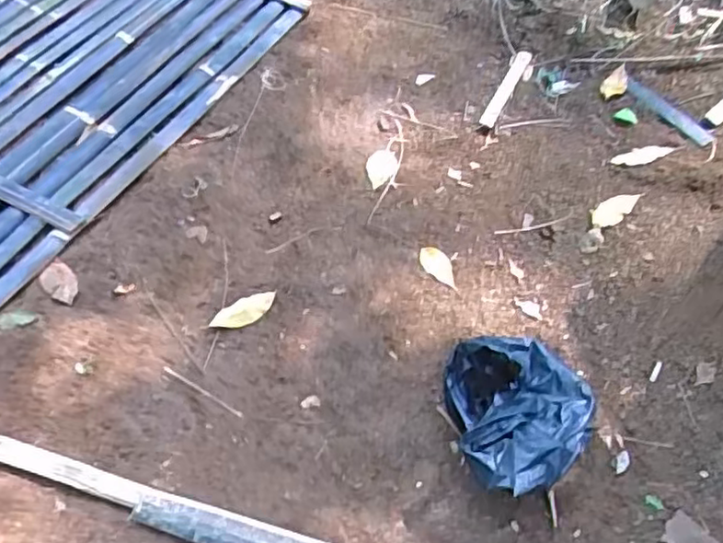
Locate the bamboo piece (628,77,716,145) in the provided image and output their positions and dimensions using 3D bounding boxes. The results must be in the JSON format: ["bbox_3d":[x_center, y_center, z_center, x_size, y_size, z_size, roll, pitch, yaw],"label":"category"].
[{"bbox_3d":[0.554,-0.292,1.215,0.035,0.004,0.210,-26,51,-7],"label":"bamboo piece"}]

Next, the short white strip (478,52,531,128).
[{"bbox_3d":[0.277,-0.353,1.274,0.027,0.015,0.232,24,57,12],"label":"short white strip"}]

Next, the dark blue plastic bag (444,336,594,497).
[{"bbox_3d":[0.196,0.177,0.839,0.195,0.115,0.189,-12,57,-13],"label":"dark blue plastic bag"}]

